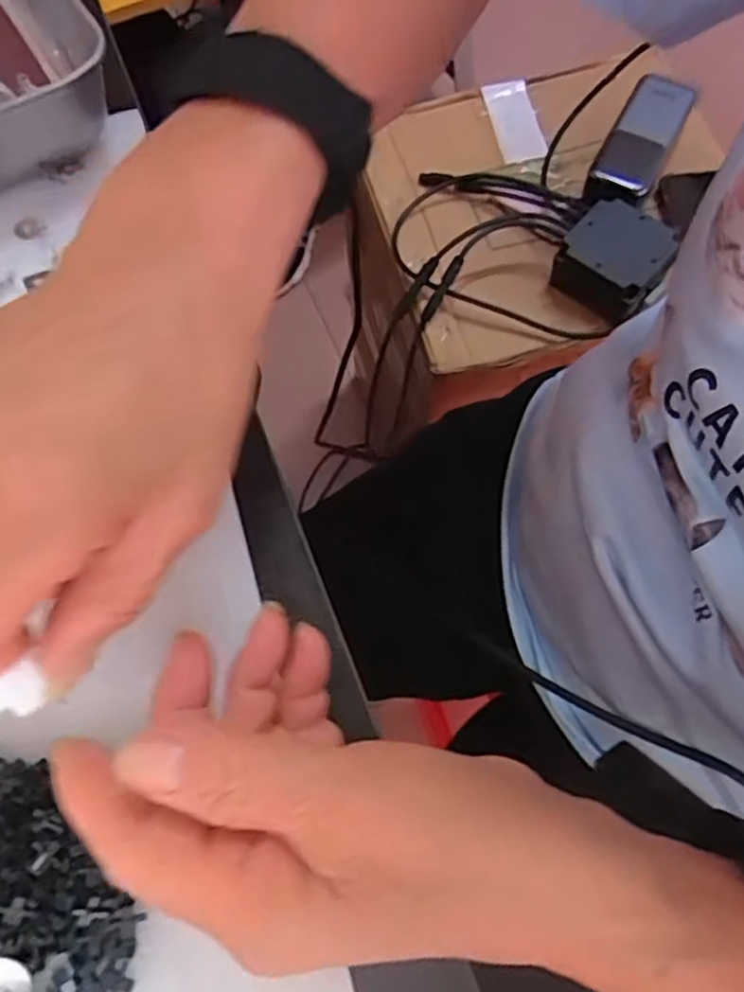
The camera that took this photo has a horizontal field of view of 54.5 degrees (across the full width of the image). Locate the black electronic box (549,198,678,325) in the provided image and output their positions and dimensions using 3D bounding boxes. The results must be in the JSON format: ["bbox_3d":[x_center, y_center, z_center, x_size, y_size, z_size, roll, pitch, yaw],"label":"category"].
[{"bbox_3d":[0.203,-0.198,0.613,0.079,0.055,0.085,33,72,12],"label":"black electronic box"}]

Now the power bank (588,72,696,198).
[{"bbox_3d":[0.240,-0.320,0.637,0.052,0.023,0.113,27,71,11],"label":"power bank"}]

